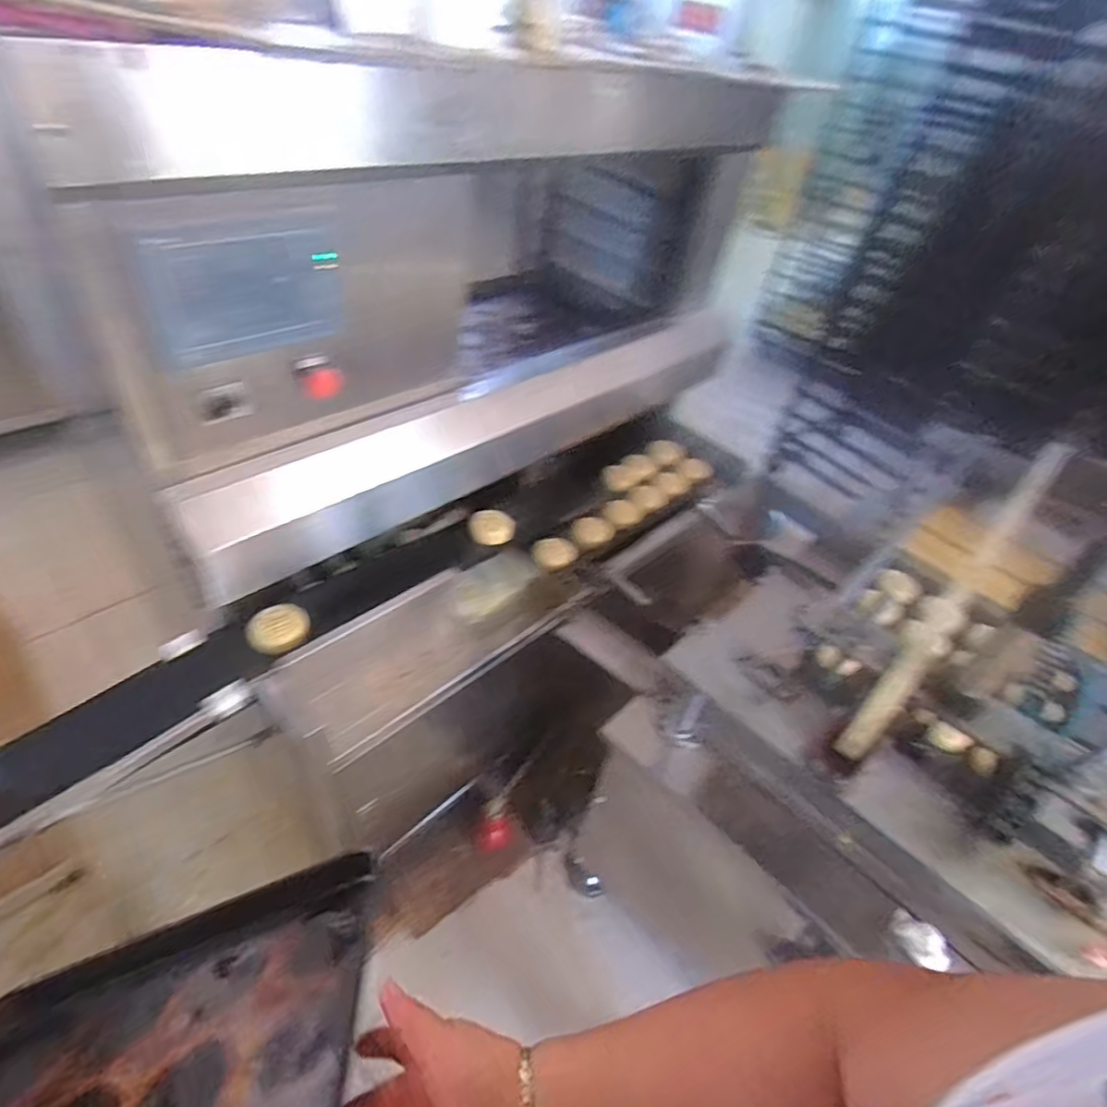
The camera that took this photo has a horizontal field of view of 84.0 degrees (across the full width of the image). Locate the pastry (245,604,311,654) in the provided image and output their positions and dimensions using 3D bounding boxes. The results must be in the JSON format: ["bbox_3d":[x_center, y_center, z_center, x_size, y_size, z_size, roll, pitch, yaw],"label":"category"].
[{"bbox_3d":[-0.389,0.102,0.867,0.080,0.040,0.075,-23,50,-26],"label":"pastry"}]

